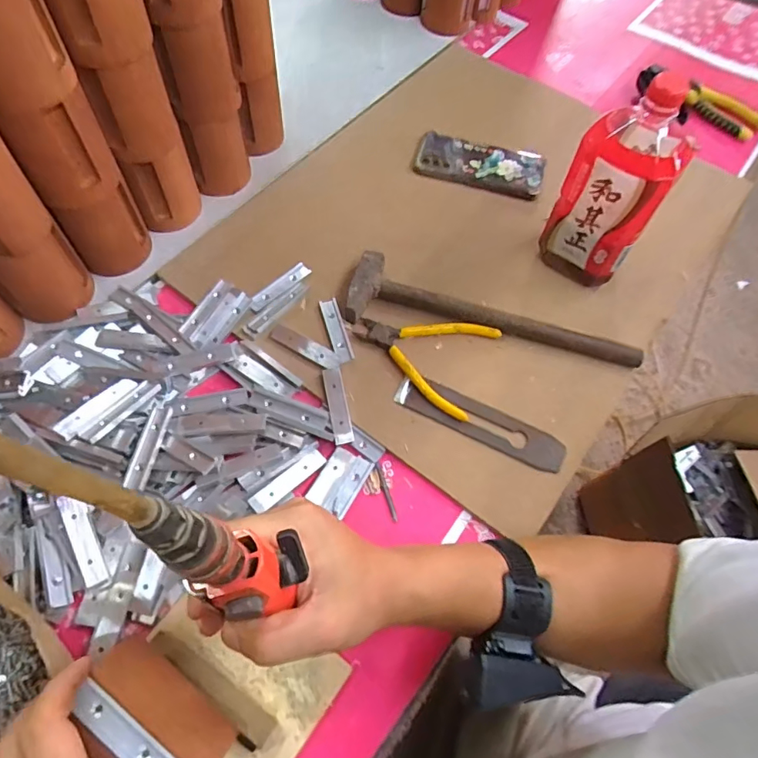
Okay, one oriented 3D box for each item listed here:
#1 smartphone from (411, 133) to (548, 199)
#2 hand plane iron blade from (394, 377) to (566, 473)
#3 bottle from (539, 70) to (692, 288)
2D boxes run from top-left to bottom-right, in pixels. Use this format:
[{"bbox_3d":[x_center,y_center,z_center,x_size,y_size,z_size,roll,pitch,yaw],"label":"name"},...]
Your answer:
[{"bbox_3d":[0.131,-0.283,0.682,0.165,0.016,0.072,16,62,5],"label":"smartphone"},{"bbox_3d":[0.101,0.042,0.519,0.172,0.009,0.044,27,62,13],"label":"hand plane iron blade"},{"bbox_3d":[0.241,-0.195,0.529,0.095,0.206,0.082,30,64,12],"label":"bottle"}]

